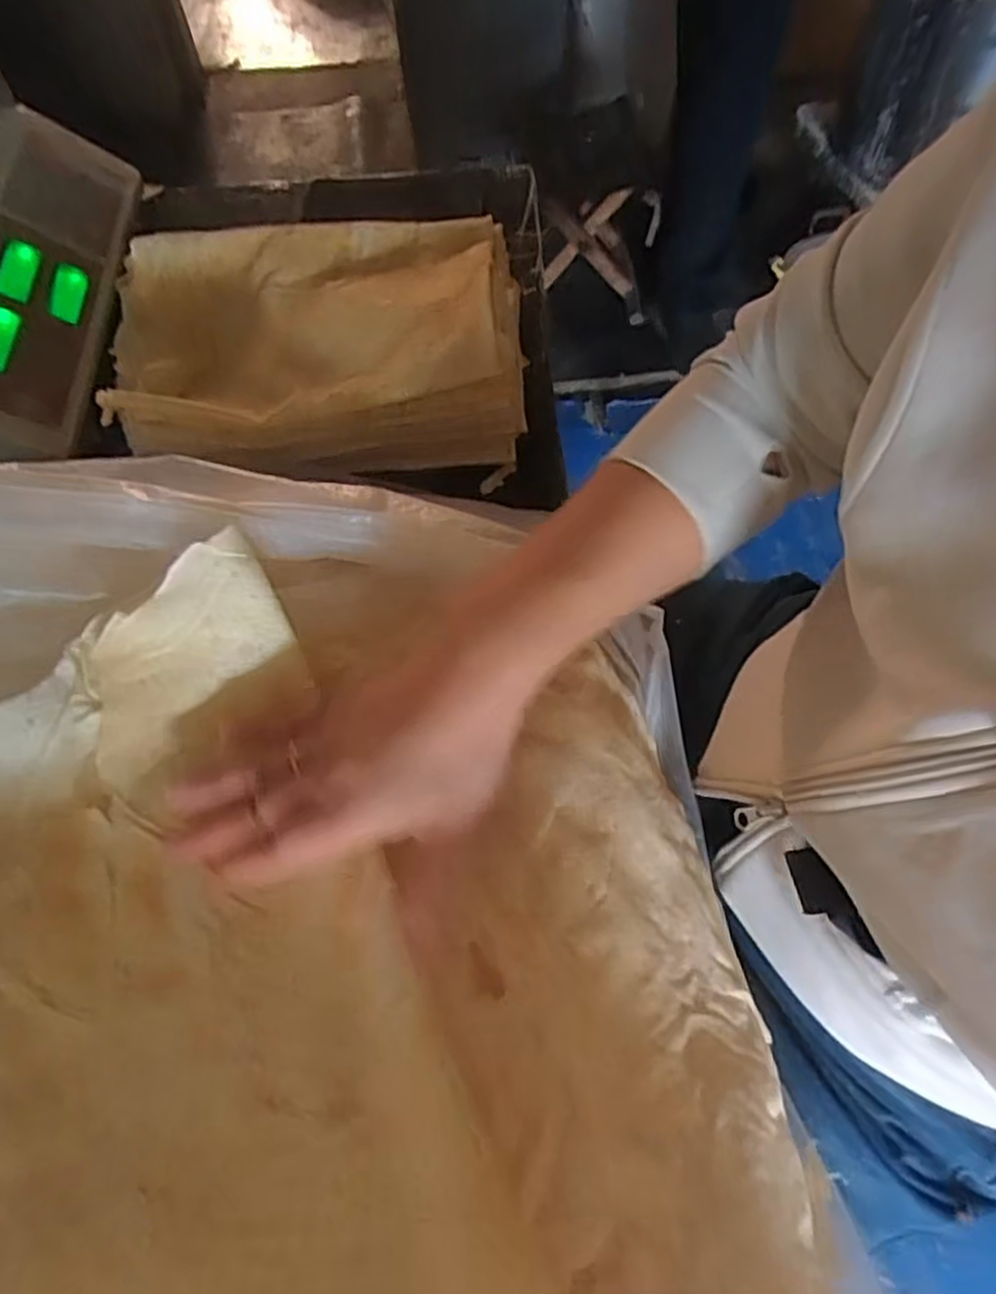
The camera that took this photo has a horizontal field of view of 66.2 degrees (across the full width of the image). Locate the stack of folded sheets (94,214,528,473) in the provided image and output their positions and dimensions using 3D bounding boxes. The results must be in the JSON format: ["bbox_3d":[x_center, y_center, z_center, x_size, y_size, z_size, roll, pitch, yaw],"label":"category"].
[{"bbox_3d":[-0.135,-0.231,0.542,0.303,0.084,0.202,-1,62,2],"label":"stack of folded sheets"}]

